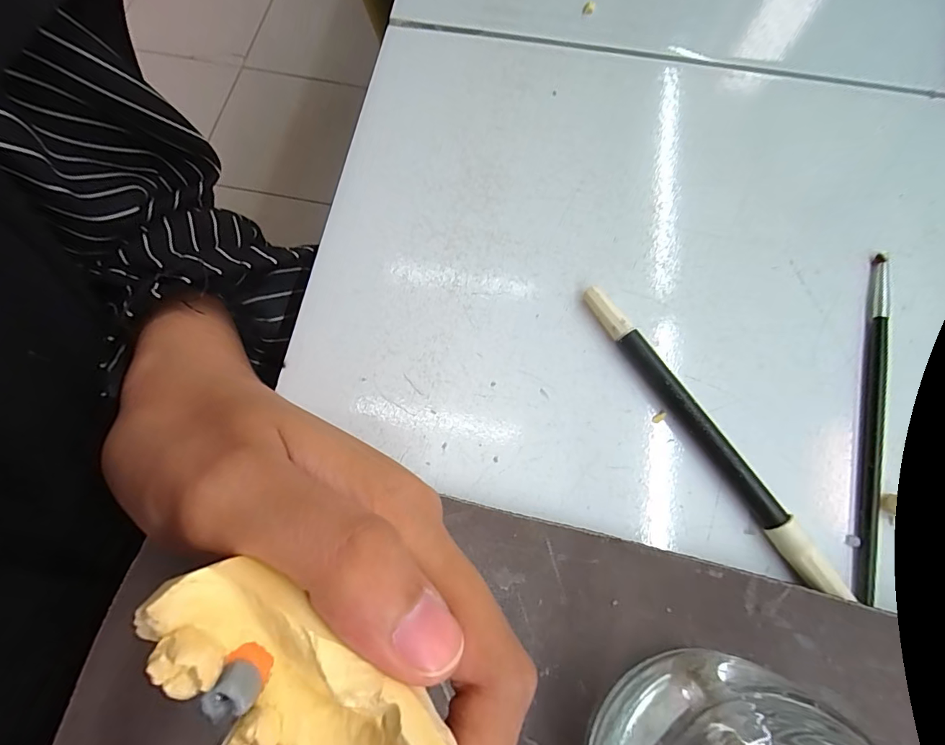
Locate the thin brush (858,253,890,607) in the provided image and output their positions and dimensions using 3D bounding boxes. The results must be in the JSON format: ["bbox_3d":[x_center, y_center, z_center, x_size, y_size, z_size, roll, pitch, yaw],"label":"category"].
[{"bbox_3d":[0.158,0.015,0.169,0.007,0.004,0.139,16,72,5],"label":"thin brush"}]

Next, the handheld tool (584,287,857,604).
[{"bbox_3d":[0.084,0.021,0.163,0.009,0.010,0.131,-32,75,-10],"label":"handheld tool"}]

